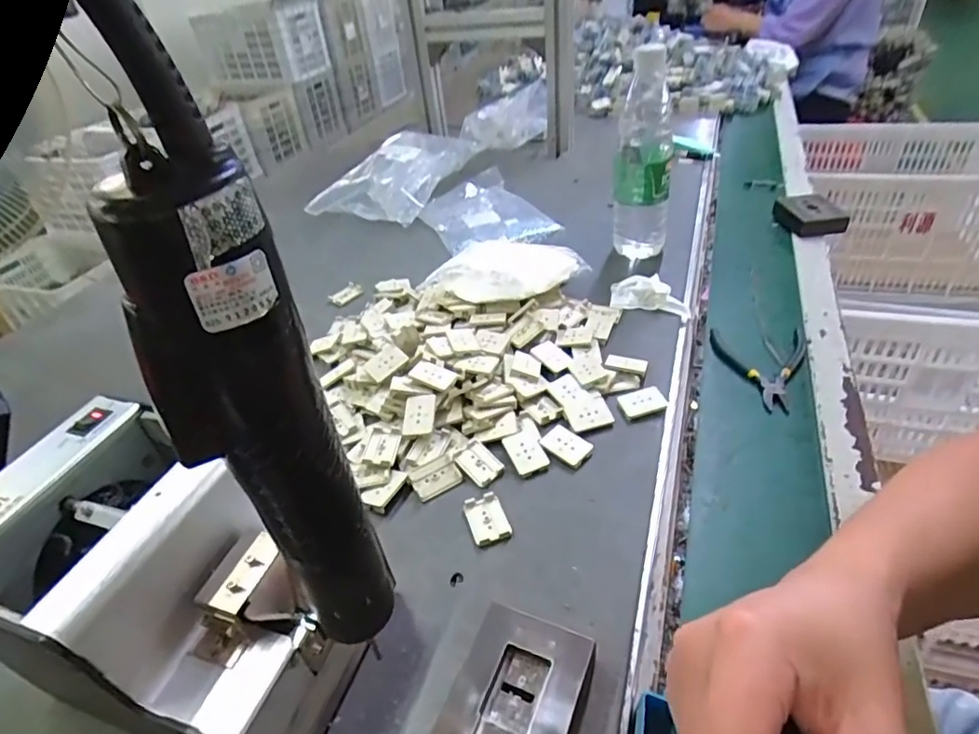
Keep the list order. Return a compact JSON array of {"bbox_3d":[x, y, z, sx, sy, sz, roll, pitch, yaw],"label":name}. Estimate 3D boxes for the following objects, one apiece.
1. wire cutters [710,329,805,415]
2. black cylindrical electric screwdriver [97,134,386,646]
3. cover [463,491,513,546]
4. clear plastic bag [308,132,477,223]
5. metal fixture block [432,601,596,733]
[{"bbox_3d":[0.278,0.001,0.566,0.086,0.012,0.114,2,39,11],"label":"wire cutters"},{"bbox_3d":[-0.070,0.033,0.188,0.037,0.179,0.037,-4,38,3],"label":"black cylindrical electric screwdriver"},{"bbox_3d":[-0.002,0.113,0.417,0.026,0.004,0.043,-18,44,-12],"label":"cover"},{"bbox_3d":[-0.147,-0.316,0.905,0.167,0.063,0.259,14,44,22],"label":"clear plastic bag"},{"bbox_3d":[0.016,0.184,0.309,0.066,0.030,0.082,12,42,21],"label":"metal fixture block"}]

